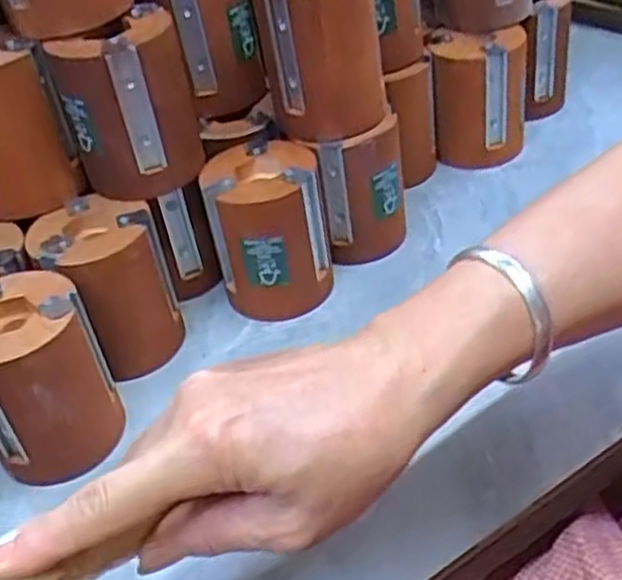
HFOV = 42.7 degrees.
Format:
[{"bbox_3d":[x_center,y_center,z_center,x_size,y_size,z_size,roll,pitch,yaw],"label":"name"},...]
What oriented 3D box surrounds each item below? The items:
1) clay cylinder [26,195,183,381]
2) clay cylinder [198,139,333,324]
[{"bbox_3d":[-0.132,-0.002,0.533,0.078,0.102,0.070,-29,43,-23],"label":"clay cylinder"},{"bbox_3d":[-0.028,-0.042,0.558,0.080,0.103,0.077,-5,39,4],"label":"clay cylinder"}]

